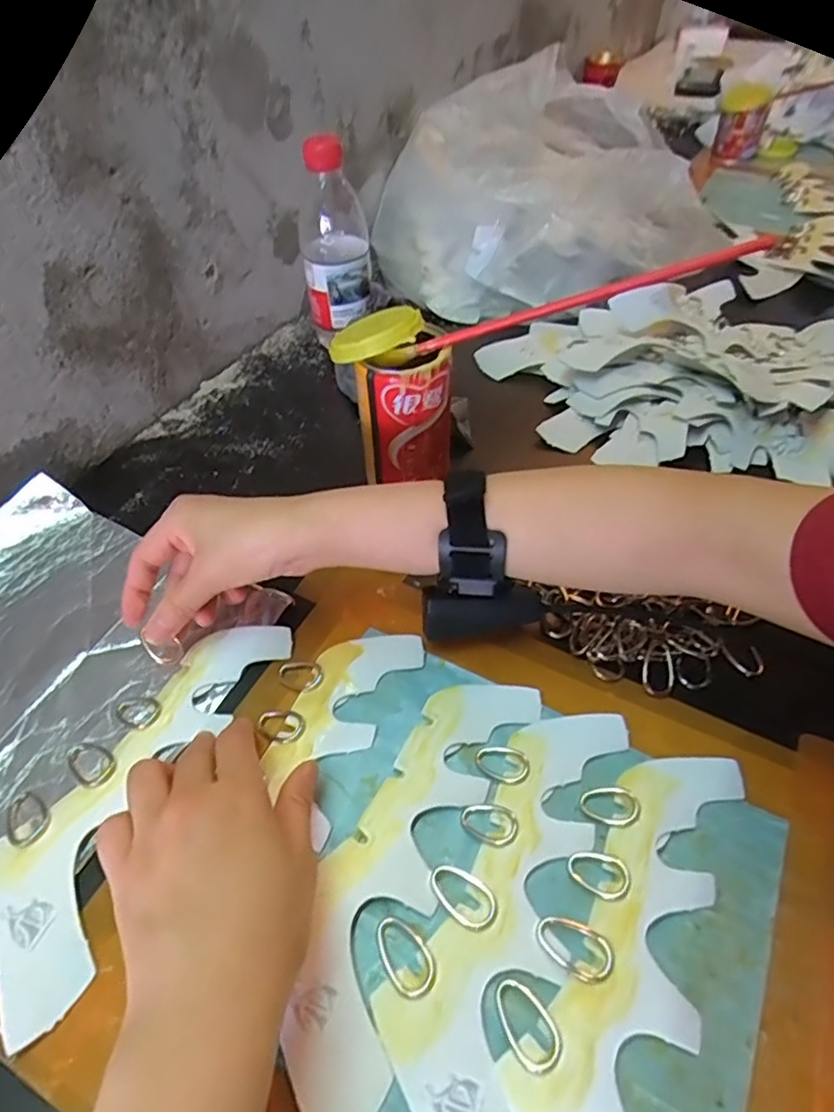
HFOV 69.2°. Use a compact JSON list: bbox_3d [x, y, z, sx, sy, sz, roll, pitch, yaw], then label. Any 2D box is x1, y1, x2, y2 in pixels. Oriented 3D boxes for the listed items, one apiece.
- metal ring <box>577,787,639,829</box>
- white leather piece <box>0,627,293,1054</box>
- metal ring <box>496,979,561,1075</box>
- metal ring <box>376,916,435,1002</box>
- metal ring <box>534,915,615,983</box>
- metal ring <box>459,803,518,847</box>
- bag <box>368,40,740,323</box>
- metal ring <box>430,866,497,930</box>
[{"bbox_3d":[0.100,0.130,0.315,0.029,0.005,0.020,7,50,8],"label":"metal ring"},{"bbox_3d":[-0.153,0.121,0.331,0.077,0.009,0.216,18,52,16],"label":"white leather piece"},{"bbox_3d":[0.046,0.198,0.256,0.020,0.004,0.033,-29,54,-21],"label":"metal ring"},{"bbox_3d":[-0.006,0.182,0.275,0.020,0.004,0.035,-28,54,-21],"label":"metal ring"},{"bbox_3d":[0.071,0.176,0.275,0.034,0.004,0.021,32,57,25],"label":"metal ring"},{"bbox_3d":[0.038,0.138,0.313,0.030,0.004,0.020,21,61,28],"label":"metal ring"},{"bbox_3d":[0.137,-0.395,0.649,0.373,0.171,0.221,-12,50,-9],"label":"bag"},{"bbox_3d":[0.022,0.161,0.289,0.034,0.004,0.021,31,56,25],"label":"metal ring"}]

